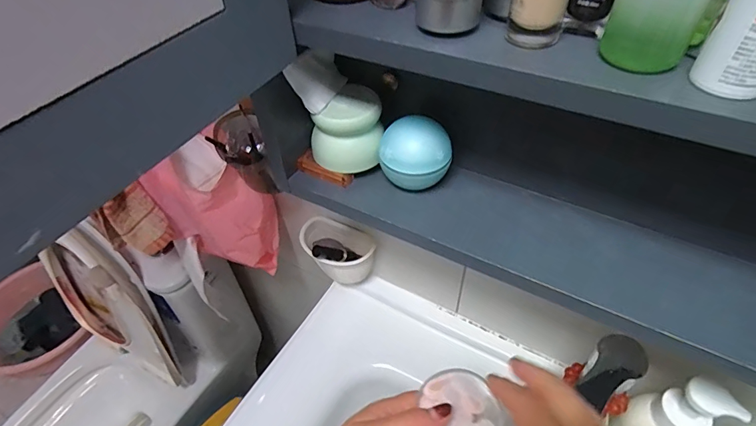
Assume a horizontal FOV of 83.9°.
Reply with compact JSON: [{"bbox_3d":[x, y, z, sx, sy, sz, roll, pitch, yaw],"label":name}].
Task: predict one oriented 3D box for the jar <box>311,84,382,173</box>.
[{"bbox_3d":[-0.030,-0.079,0.408,0.070,0.066,0.067,-8,48,-5],"label":"jar"}]

